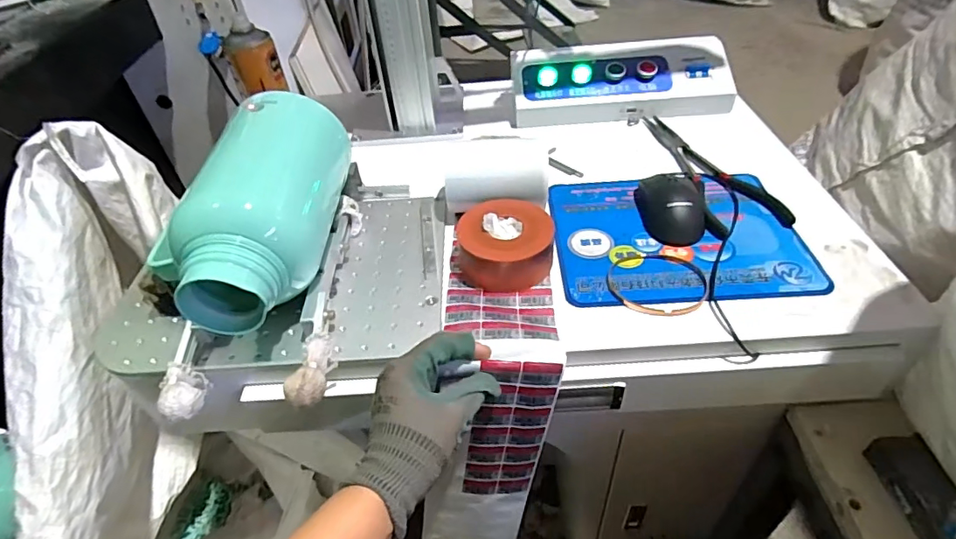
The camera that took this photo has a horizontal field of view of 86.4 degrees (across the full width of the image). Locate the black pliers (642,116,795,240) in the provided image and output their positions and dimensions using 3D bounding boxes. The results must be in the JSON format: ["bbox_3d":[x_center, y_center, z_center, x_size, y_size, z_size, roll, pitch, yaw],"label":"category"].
[{"bbox_3d":[0.263,-0.127,0.630,0.087,0.011,0.261,-13,44,-8],"label":"black pliers"}]

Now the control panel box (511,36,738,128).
[{"bbox_3d":[0.208,-0.277,0.749,0.314,0.069,0.120,-5,43,0],"label":"control panel box"}]

